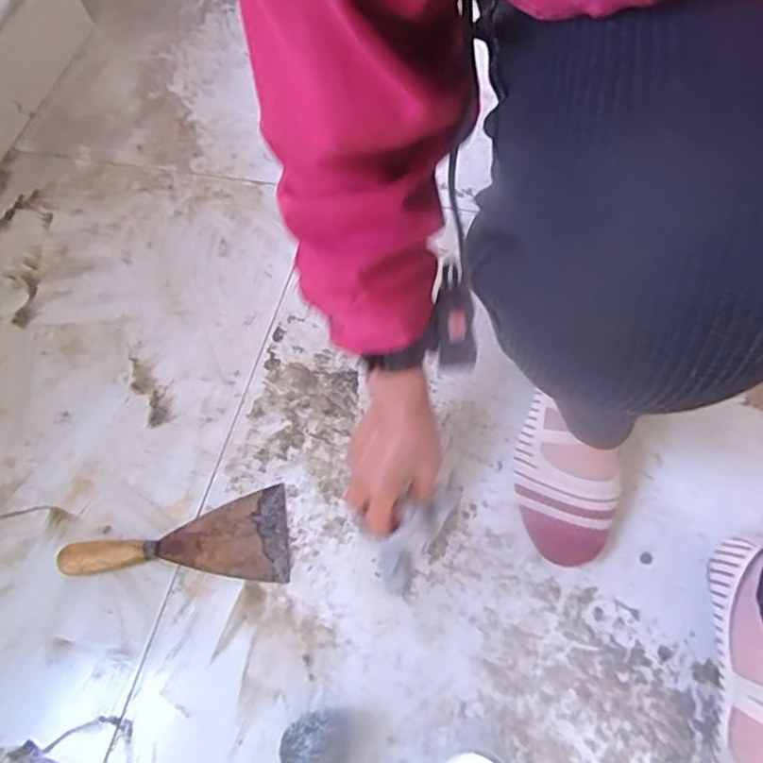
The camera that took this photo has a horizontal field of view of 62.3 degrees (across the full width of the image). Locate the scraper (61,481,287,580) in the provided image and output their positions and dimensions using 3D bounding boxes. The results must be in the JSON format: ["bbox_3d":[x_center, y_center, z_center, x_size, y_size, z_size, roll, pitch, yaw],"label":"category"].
[{"bbox_3d":[-0.194,0.155,0.593,0.209,0.023,0.085,-8,64,0],"label":"scraper"}]

